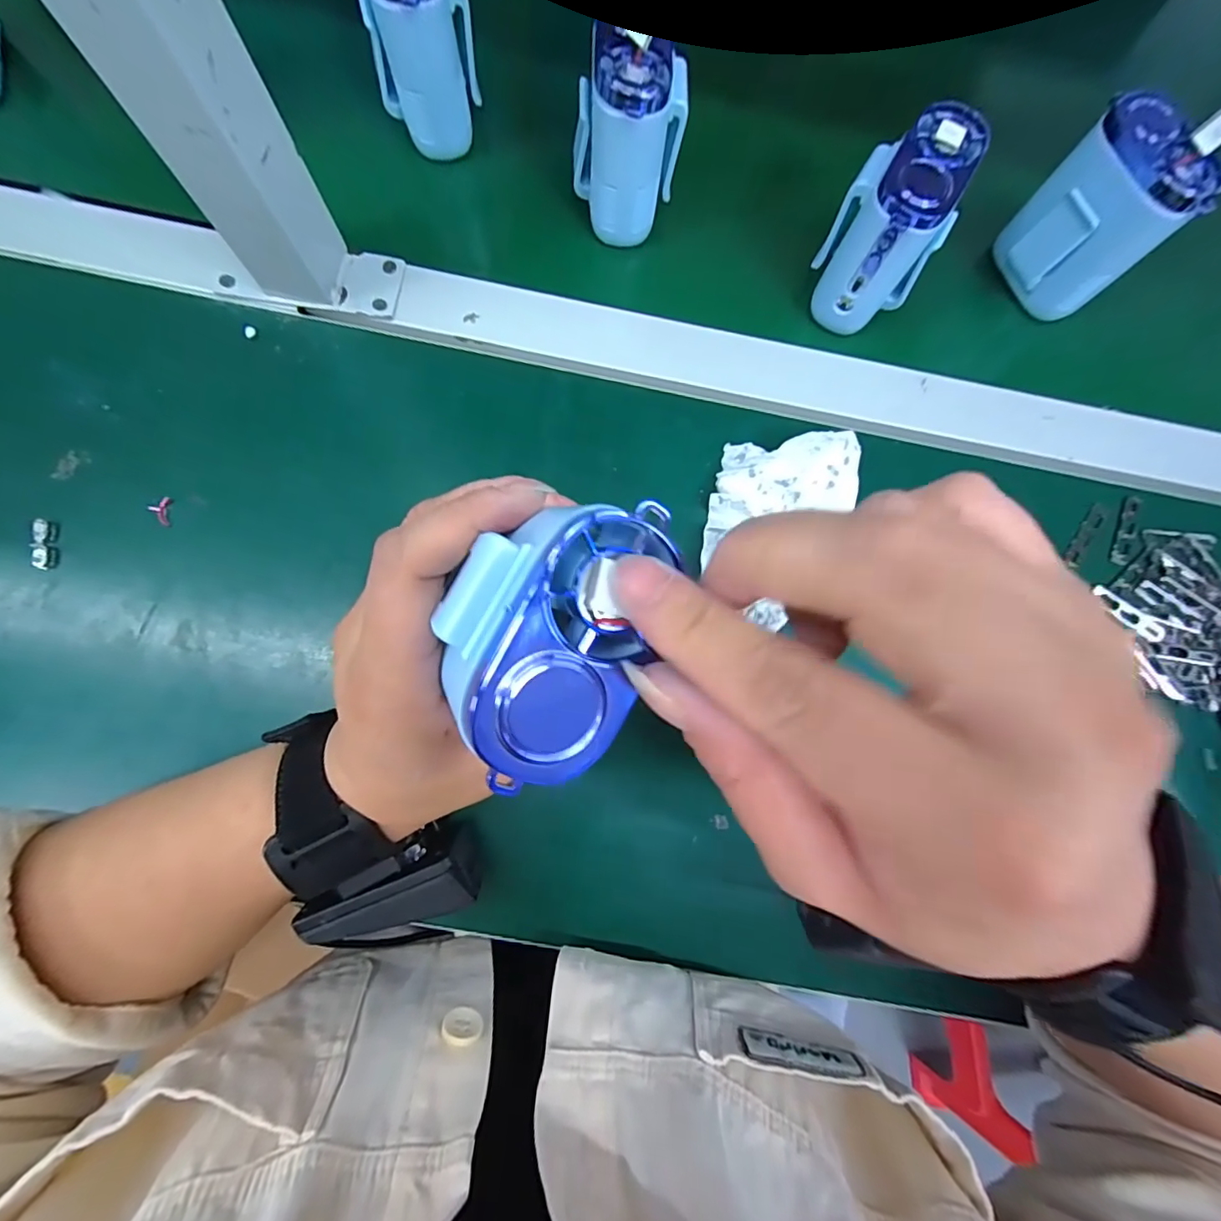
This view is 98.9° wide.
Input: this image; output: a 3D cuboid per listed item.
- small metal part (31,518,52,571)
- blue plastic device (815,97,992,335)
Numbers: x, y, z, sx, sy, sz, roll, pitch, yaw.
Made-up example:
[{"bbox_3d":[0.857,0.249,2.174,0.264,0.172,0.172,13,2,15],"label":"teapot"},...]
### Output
[{"bbox_3d":[-0.286,-0.033,0.262,0.007,0.005,0.026,-7,81,-5],"label":"small metal part"},{"bbox_3d":[0.148,-0.201,0.276,0.057,0.085,0.054,33,79,1],"label":"blue plastic device"}]

